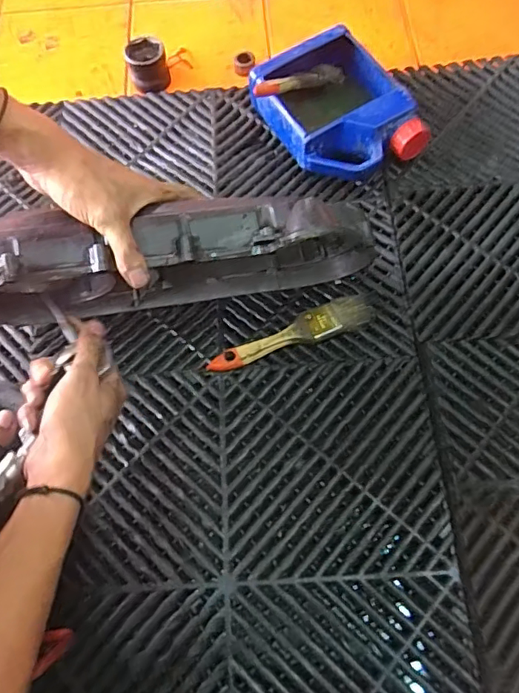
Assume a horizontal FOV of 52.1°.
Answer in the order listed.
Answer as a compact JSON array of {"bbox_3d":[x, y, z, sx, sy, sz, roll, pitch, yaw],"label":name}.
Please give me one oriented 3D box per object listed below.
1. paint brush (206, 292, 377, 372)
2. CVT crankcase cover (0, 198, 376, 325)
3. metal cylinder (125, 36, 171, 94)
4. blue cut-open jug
[{"bbox_3d":[0.037,-0.015,0.559,0.187,0.020,0.036,-18,67,-5],"label":"paint brush"},{"bbox_3d":[-0.090,-0.074,0.503,0.389,0.163,0.075,-10,67,-1],"label":"CVT crankcase cover"},{"bbox_3d":[-0.148,-0.374,0.708,0.050,0.050,0.053,-1,67,3],"label":"metal cylinder"},{"bbox_3d":[0.091,-0.283,0.642,0.162,0.072,0.185,-22,67,-6],"label":"blue cut-open jug"}]

